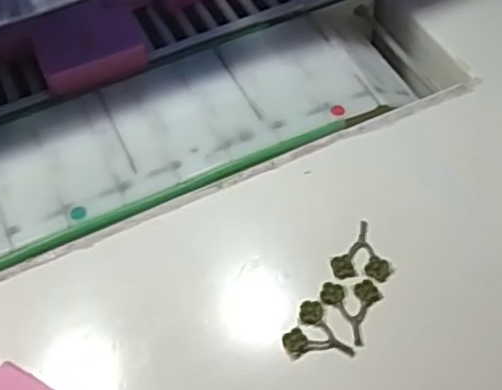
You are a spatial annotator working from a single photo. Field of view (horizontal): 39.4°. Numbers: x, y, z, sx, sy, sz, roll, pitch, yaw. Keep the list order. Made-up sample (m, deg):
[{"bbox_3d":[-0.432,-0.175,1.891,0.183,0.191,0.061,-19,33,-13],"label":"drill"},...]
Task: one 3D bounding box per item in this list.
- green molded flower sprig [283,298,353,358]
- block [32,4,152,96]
[{"bbox_3d":[0.034,0.081,0.399,0.031,0.005,0.038,-26,57,-14],"label":"green molded flower sprig"},{"bbox_3d":[-0.121,-0.112,0.531,0.077,0.015,0.064,-20,55,-10],"label":"block"}]

